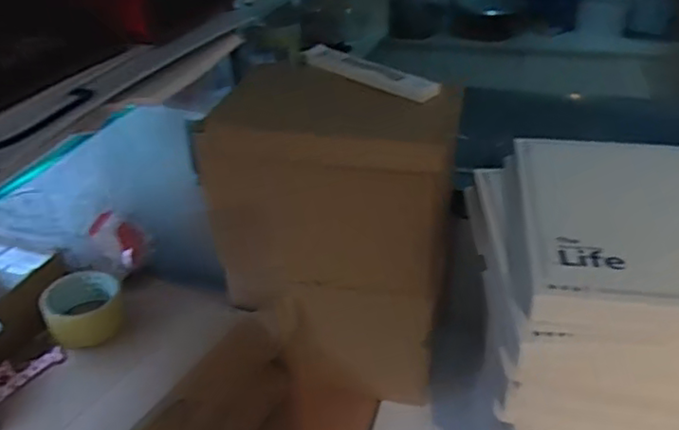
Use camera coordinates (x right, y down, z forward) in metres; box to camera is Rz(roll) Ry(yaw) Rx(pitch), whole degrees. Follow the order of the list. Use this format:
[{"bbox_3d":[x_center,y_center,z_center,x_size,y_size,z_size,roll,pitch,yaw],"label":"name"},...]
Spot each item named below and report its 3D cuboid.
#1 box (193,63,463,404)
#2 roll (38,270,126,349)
[{"bbox_3d":[-0.001,0.005,0.726,0.249,0.299,0.199,7,35,13],"label":"box"},{"bbox_3d":[-0.298,0.108,0.724,0.084,0.048,0.080,-14,35,-17],"label":"roll"}]

